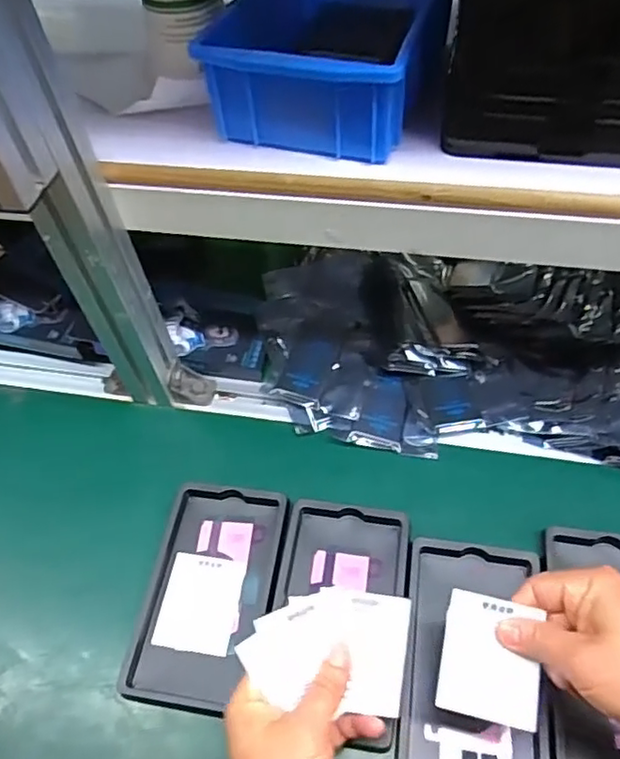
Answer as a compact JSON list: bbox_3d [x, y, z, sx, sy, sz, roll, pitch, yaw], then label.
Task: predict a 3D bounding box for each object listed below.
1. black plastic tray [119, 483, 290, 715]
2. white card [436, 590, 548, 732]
[{"bbox_3d":[-0.074,0.160,0.455,0.091,0.021,0.159,7,53,8],"label":"black plastic tray"},{"bbox_3d":[0.108,0.167,0.357,0.056,0.004,0.068,9,74,9],"label":"white card"}]

